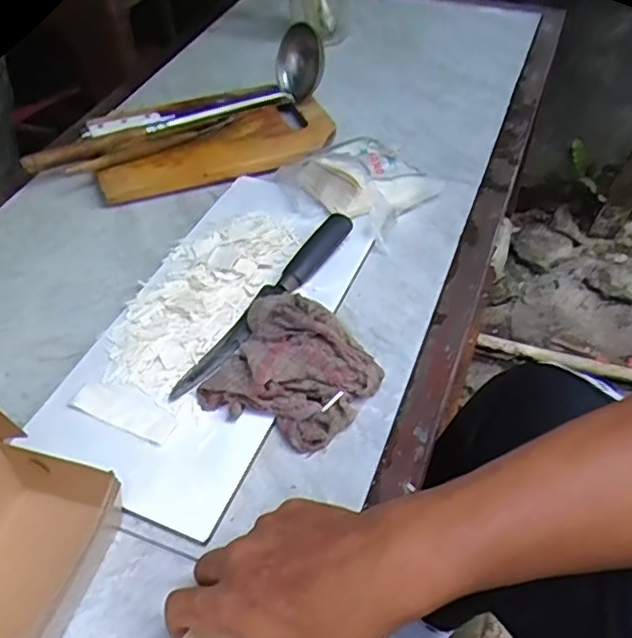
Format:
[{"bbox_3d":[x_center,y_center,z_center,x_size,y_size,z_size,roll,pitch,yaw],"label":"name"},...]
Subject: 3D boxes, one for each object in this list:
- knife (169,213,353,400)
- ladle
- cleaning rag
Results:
[{"bbox_3d":[-0.042,-0.019,0.578,0.028,0.022,0.247,24,53,23],"label":"knife"},{"bbox_3d":[-0.142,-0.288,0.787,0.301,0.080,0.091,-18,49,-13],"label":"ladle"},{"bbox_3d":[-0.013,0.036,0.523,0.124,0.050,0.125,18,51,18],"label":"cleaning rag"}]

